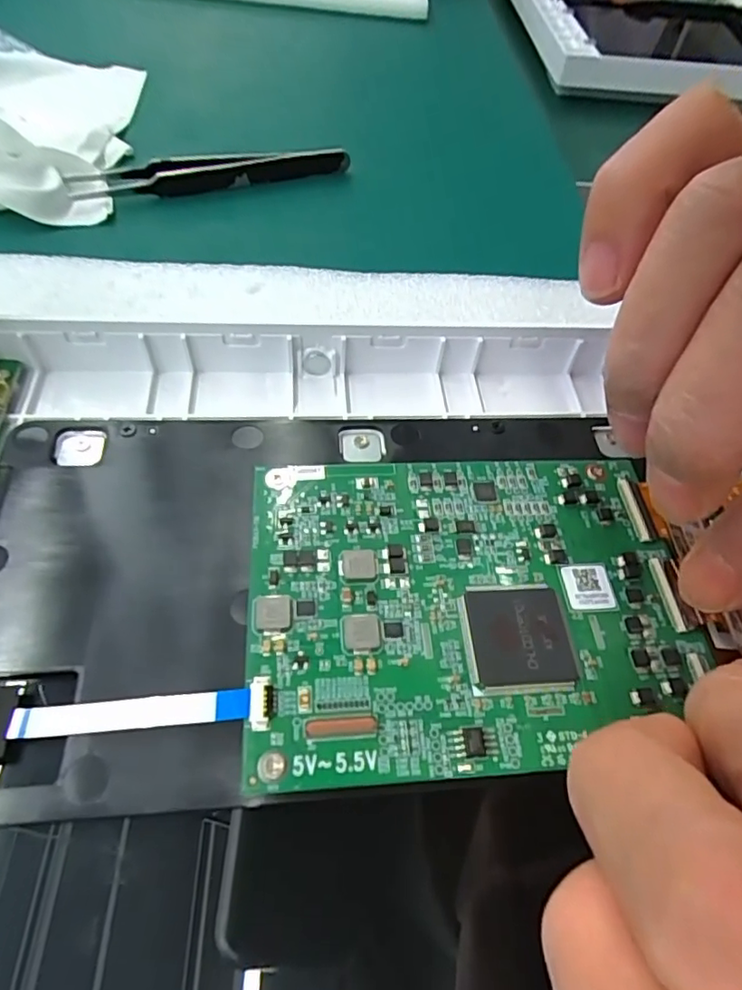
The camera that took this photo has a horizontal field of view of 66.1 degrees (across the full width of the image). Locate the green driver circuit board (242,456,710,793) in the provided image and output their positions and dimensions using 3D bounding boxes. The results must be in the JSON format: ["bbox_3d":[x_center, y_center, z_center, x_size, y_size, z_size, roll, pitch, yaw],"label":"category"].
[{"bbox_3d":[0.020,0.020,0.120,0.089,0.004,0.068,-1,55,-6],"label":"green driver circuit board"}]

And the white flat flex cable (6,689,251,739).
[{"bbox_3d":[-0.044,0.040,0.104,0.043,0.004,0.006,-5,56,-1],"label":"white flat flex cable"}]

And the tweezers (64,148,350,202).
[{"bbox_3d":[-0.064,-0.135,0.239,0.113,0.010,0.015,-12,57,-14],"label":"tweezers"}]

